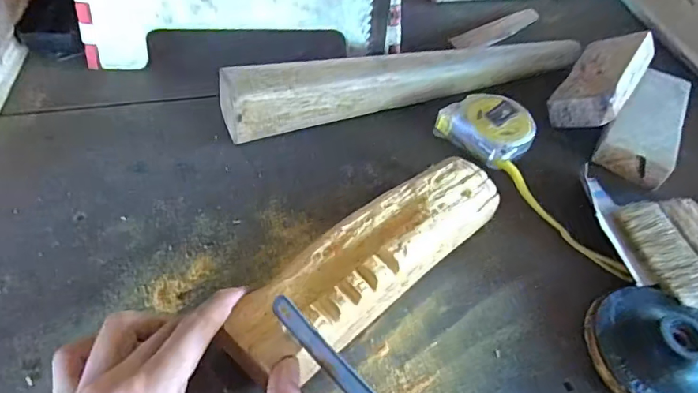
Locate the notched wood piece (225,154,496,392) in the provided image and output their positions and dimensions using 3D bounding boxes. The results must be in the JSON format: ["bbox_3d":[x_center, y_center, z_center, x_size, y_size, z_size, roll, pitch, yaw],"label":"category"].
[{"bbox_3d":[0.017,0.040,0.315,0.207,0.041,0.055,-31,60,-31],"label":"notched wood piece"}]

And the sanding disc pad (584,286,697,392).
[{"bbox_3d":[0.199,0.095,0.304,0.082,0.026,0.088,-17,54,-19],"label":"sanding disc pad"}]

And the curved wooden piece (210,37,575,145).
[{"bbox_3d":[0.063,-0.110,0.445,0.354,0.053,0.048,-15,54,-18],"label":"curved wooden piece"}]

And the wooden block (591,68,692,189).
[{"bbox_3d":[0.270,-0.067,0.445,0.057,0.034,0.134,28,53,16],"label":"wooden block"}]

